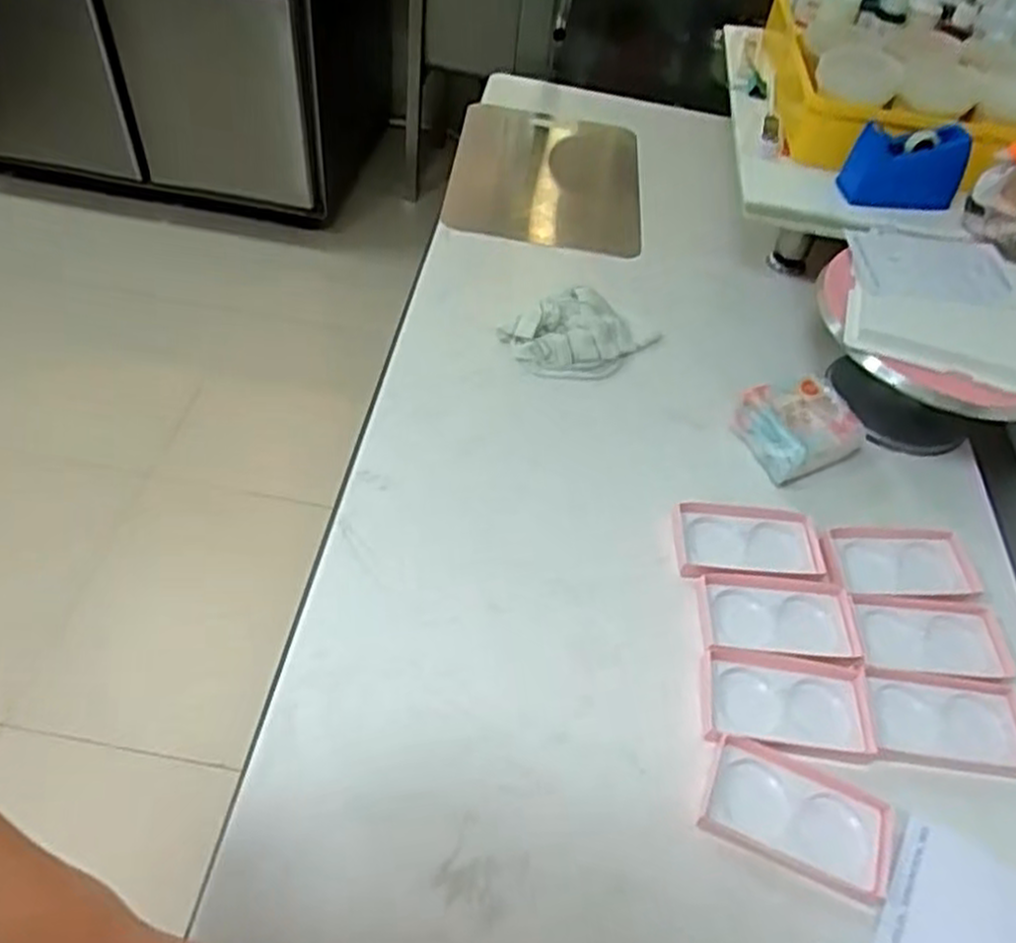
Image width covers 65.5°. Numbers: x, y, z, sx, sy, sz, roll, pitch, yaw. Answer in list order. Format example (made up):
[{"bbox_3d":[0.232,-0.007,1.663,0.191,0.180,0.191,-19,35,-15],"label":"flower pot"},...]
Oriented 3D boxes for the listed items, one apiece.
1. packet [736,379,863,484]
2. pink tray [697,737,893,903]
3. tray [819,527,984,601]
[{"bbox_3d":[0.336,-0.051,0.922,0.129,0.061,0.103,-19,54,-20],"label":"packet"},{"bbox_3d":[0.236,0.283,0.649,0.147,0.015,0.078,20,51,11],"label":"pink tray"},{"bbox_3d":[0.406,0.094,0.823,0.162,0.012,0.086,2,50,-4],"label":"tray"}]

